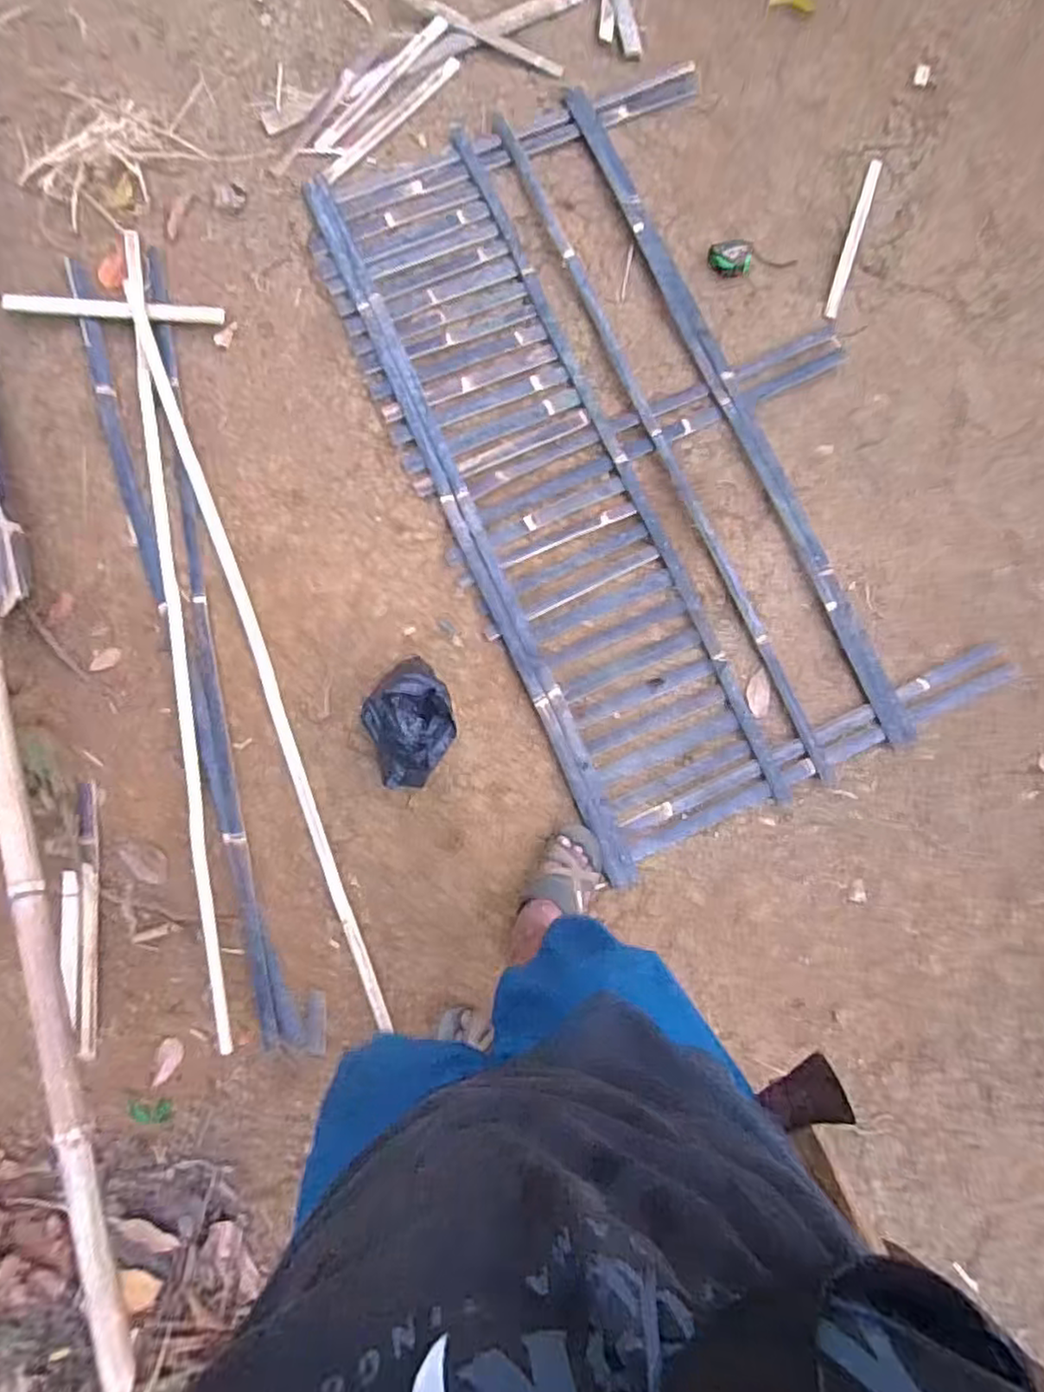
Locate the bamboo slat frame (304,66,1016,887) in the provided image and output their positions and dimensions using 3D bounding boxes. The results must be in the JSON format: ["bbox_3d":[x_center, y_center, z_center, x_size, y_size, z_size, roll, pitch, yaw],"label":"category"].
[{"bbox_3d":[0.219,-0.508,1.370,0.847,0.055,1.500,-25,84,-7],"label":"bamboo slat frame"}]

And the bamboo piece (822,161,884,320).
[{"bbox_3d":[0.726,-0.999,1.485,0.031,0.010,0.409,20,81,-1],"label":"bamboo piece"}]

